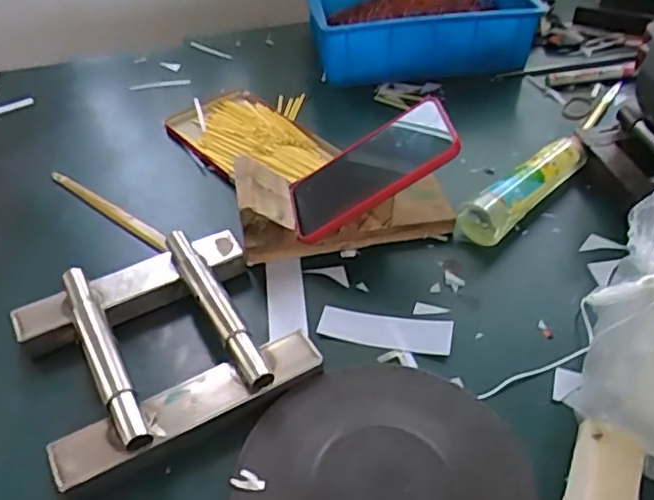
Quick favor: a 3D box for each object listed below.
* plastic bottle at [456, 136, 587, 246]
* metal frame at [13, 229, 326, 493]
[{"bbox_3d":[0.207,-0.063,0.644,0.189,0.042,0.046,-32,52,-31],"label":"plastic bottle"},{"bbox_3d":[-0.133,0.066,0.500,0.198,0.037,0.180,-21,47,-22],"label":"metal frame"}]

